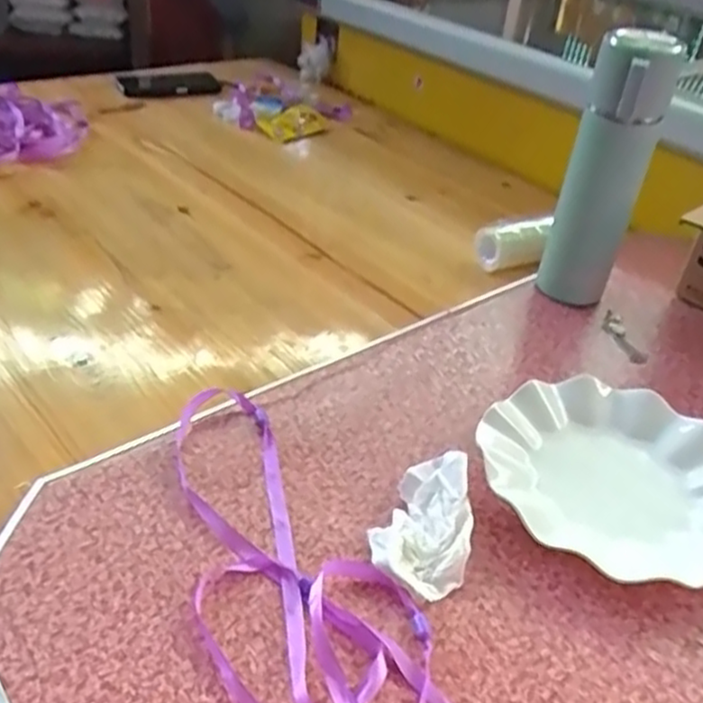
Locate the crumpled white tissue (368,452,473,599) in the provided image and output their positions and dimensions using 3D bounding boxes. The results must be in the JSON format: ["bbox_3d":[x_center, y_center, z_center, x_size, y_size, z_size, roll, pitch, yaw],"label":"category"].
[{"bbox_3d":[0.048,0.105,0.454,0.057,0.029,0.096,15,38,11],"label":"crumpled white tissue"}]

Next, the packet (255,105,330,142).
[{"bbox_3d":[-0.079,-0.326,1.022,0.052,0.022,0.115,27,41,25],"label":"packet"}]

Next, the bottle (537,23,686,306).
[{"bbox_3d":[0.228,-0.154,0.657,0.062,0.250,0.053,-15,42,-25],"label":"bottle"}]

